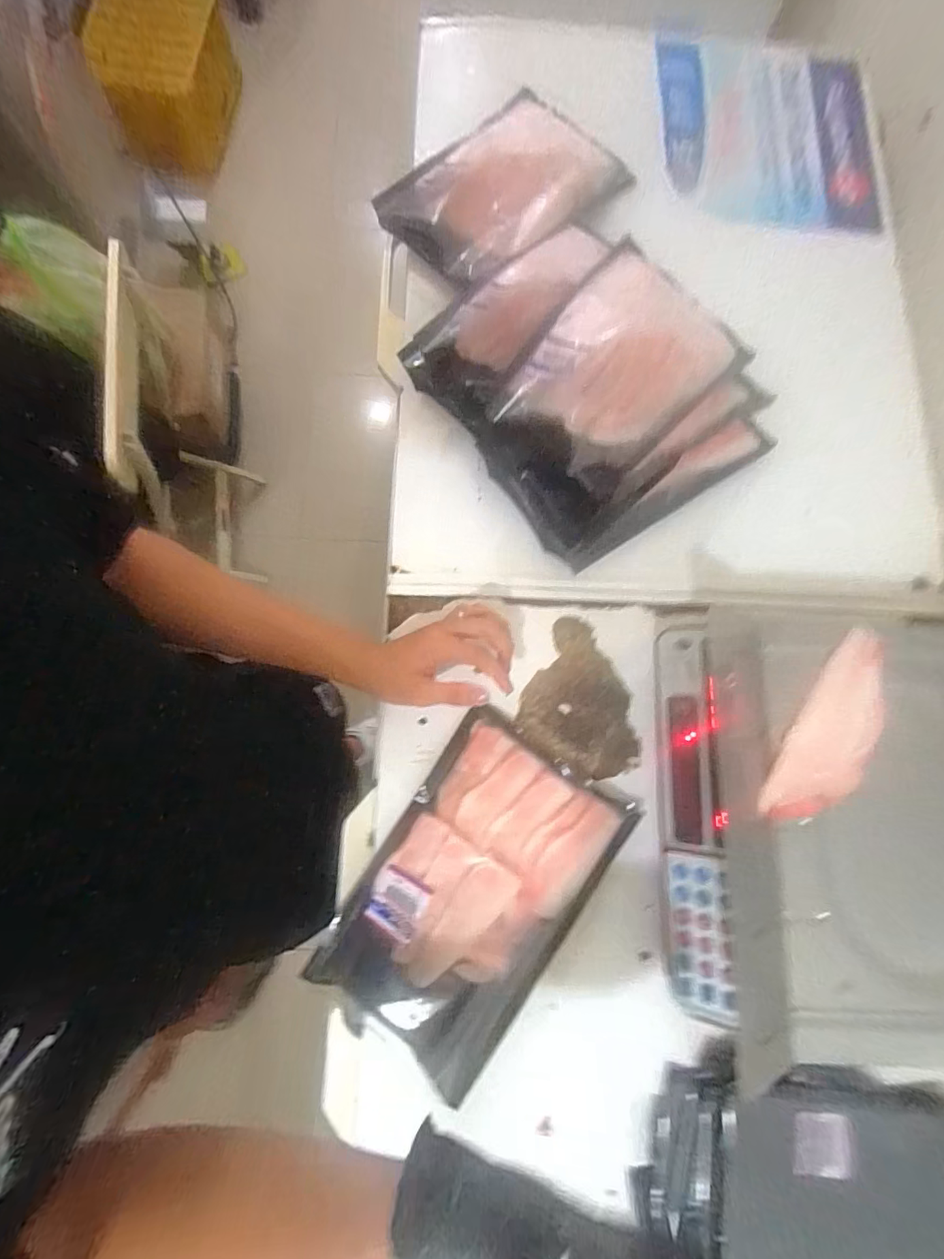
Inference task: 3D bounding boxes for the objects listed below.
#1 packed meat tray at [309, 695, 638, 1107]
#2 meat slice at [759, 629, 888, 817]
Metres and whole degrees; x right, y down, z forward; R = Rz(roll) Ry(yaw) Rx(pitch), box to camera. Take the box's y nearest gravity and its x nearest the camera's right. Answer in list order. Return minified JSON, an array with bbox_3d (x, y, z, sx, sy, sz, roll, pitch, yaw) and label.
[{"bbox_3d":[0.007,0.248,0.480,0.194,0.040,0.292,34,79,2],"label":"packed meat tray"},{"bbox_3d":[0.311,0.091,0.435,0.064,0.028,0.179,35,79,2],"label":"meat slice"}]

